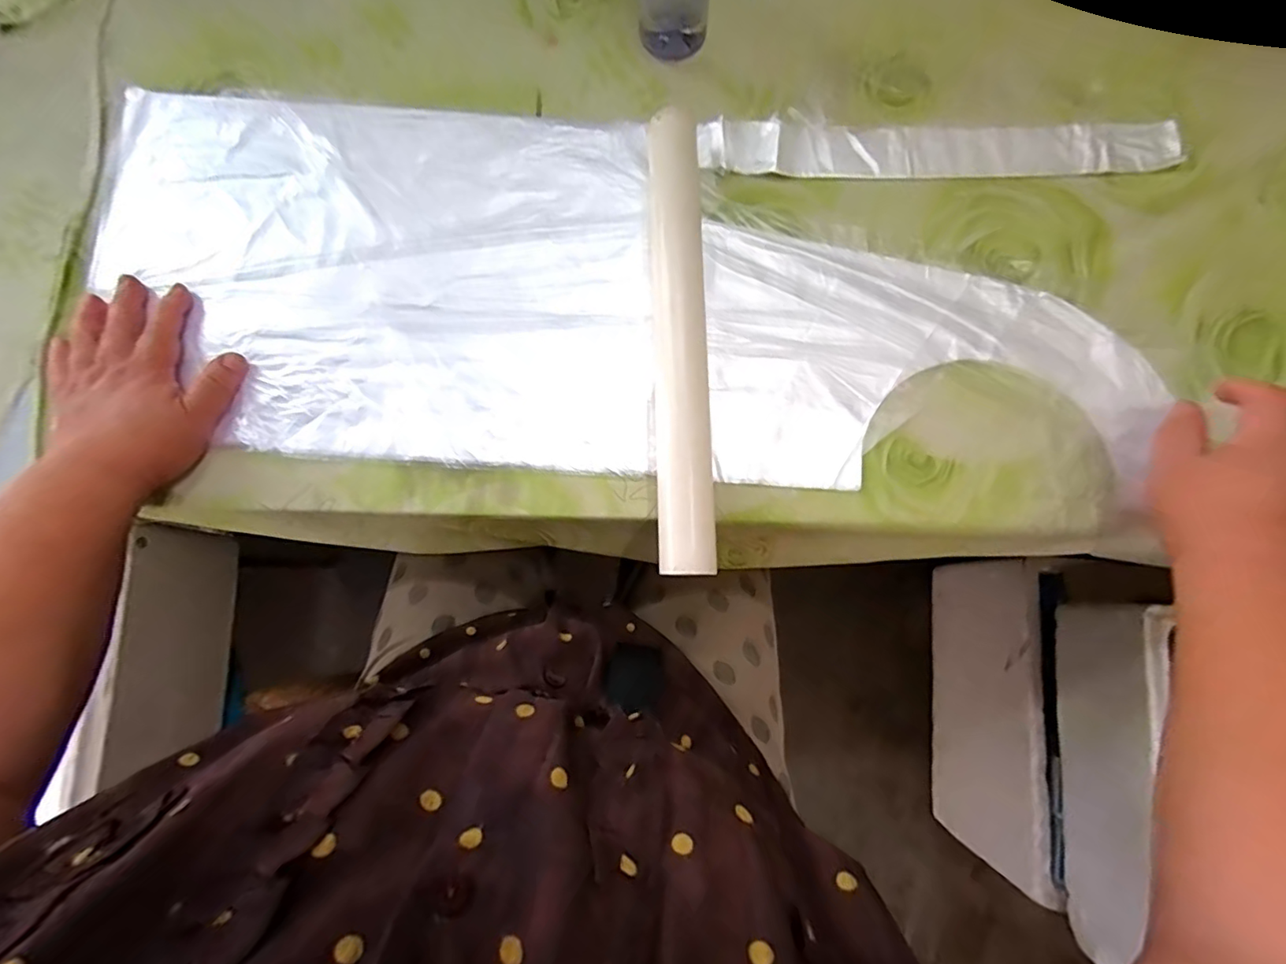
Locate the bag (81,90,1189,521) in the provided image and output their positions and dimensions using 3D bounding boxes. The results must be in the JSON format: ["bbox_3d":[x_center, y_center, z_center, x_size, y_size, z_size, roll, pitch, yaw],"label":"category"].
[{"bbox_3d":[-0.014,-0.137,0.424,0.809,0.028,0.285,9,79,0],"label":"bag"}]

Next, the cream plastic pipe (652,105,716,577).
[{"bbox_3d":[0.029,-0.112,0.411,0.040,0.033,0.358,-1,79,0],"label":"cream plastic pipe"}]

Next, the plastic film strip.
[{"bbox_3d":[0.244,-0.278,0.451,0.391,0.011,0.053,0,82,0],"label":"plastic film strip"}]

